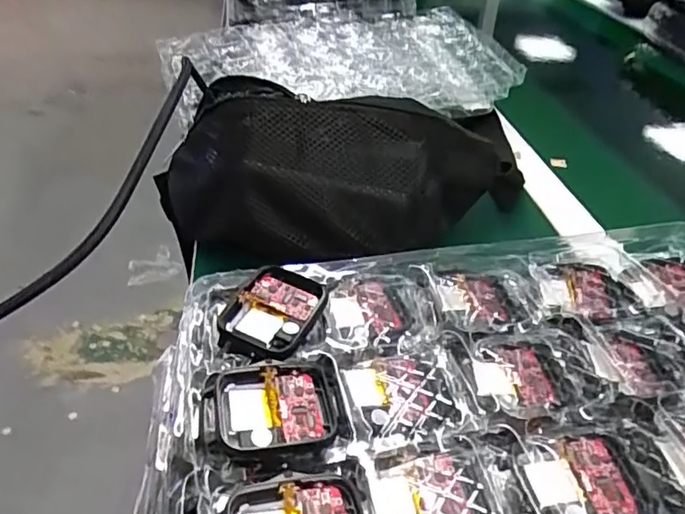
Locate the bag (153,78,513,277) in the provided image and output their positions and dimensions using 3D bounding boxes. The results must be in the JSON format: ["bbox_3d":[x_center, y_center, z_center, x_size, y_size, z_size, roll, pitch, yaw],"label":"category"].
[{"bbox_3d":[-0.001,-0.065,0.445,0.301,0.099,0.130,2,37,0],"label":"bag"}]

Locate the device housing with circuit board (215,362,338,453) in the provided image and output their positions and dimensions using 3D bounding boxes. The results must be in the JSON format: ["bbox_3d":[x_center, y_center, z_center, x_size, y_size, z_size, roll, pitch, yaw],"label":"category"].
[{"bbox_3d":[-0.025,0.059,0.218,0.044,0.014,0.037,-7,38,-12],"label":"device housing with circuit board"}]

